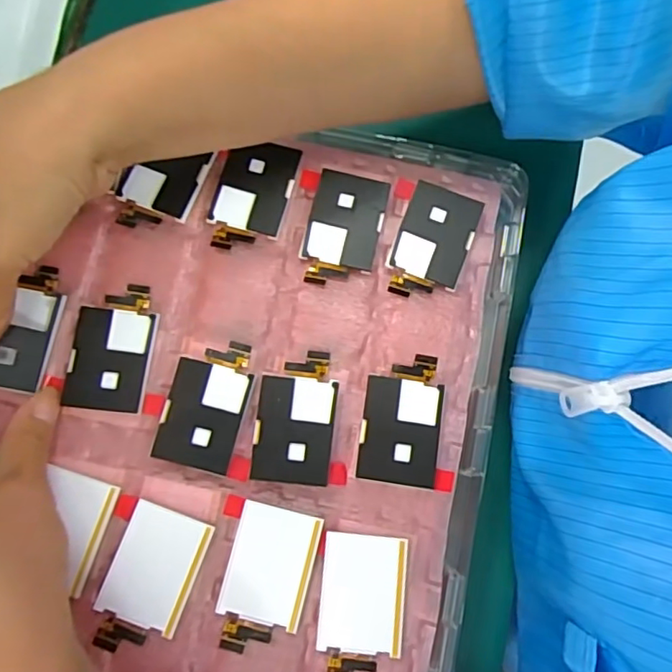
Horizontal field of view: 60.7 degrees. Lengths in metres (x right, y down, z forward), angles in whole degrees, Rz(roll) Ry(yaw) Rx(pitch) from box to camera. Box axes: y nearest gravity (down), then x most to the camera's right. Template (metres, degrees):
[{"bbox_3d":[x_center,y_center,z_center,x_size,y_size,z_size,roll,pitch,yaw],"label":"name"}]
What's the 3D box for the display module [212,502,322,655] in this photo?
[{"bbox_3d":[-0.029,0.101,0.241,0.035,0.004,0.057,15,78,2],"label":"display module"}]

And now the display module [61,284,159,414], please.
[{"bbox_3d":[-0.100,0.005,0.258,0.034,0.004,0.056,6,78,0],"label":"display module"}]

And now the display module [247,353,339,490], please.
[{"bbox_3d":[-0.018,0.035,0.254,0.034,0.004,0.057,7,78,0],"label":"display module"}]

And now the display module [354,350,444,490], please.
[{"bbox_3d":[0.030,0.036,0.255,0.035,0.004,0.056,8,78,0],"label":"display module"}]

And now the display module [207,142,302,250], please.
[{"bbox_3d":[-0.041,-0.067,0.276,0.035,0.004,0.055,13,78,1],"label":"display module"}]

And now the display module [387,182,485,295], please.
[{"bbox_3d":[0.046,-0.044,0.273,0.033,0.004,0.057,22,78,3],"label":"display module"}]

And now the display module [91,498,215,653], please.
[{"bbox_3d":[-0.077,0.103,0.239,0.034,0.006,0.055,20,78,3],"label":"display module"}]

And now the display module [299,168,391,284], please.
[{"bbox_3d":[0.004,-0.051,0.274,0.035,0.004,0.056,13,78,1],"label":"display module"}]

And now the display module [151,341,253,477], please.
[{"bbox_3d":[-0.057,0.030,0.256,0.034,0.007,0.056,15,78,2],"label":"display module"}]

